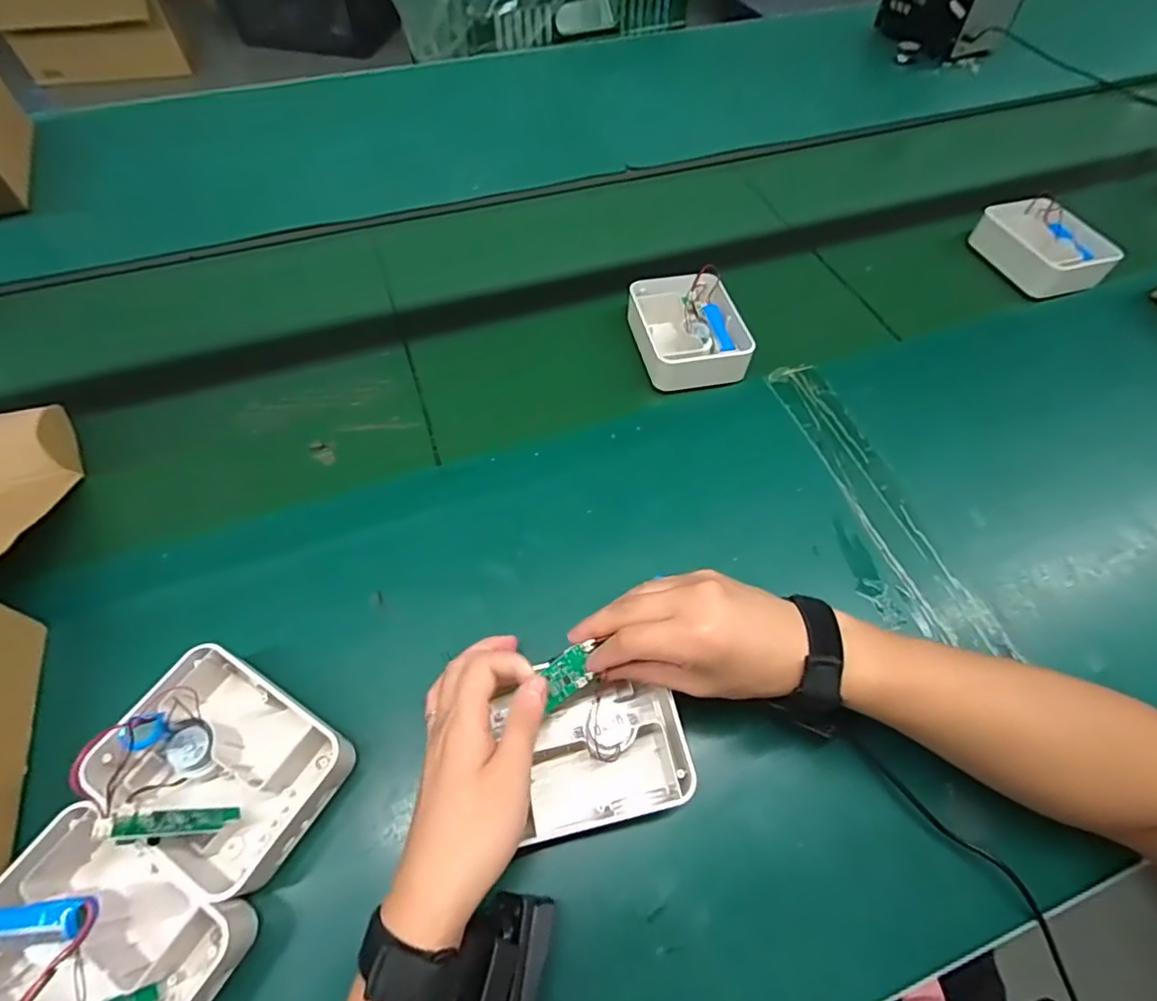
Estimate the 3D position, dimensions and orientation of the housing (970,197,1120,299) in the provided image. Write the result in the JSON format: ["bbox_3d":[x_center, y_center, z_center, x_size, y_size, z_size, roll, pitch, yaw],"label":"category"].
[{"bbox_3d":[0.551,-0.301,0.675,0.112,0.042,0.132,-18,60,-12],"label":"housing"}]

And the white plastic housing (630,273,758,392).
[{"bbox_3d":[0.112,-0.175,0.585,0.102,0.033,0.133,-9,58,-7],"label":"white plastic housing"}]

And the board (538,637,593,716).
[{"bbox_3d":[-0.005,0.109,0.359,0.040,0.006,0.024,-31,84,-24],"label":"board"}]

